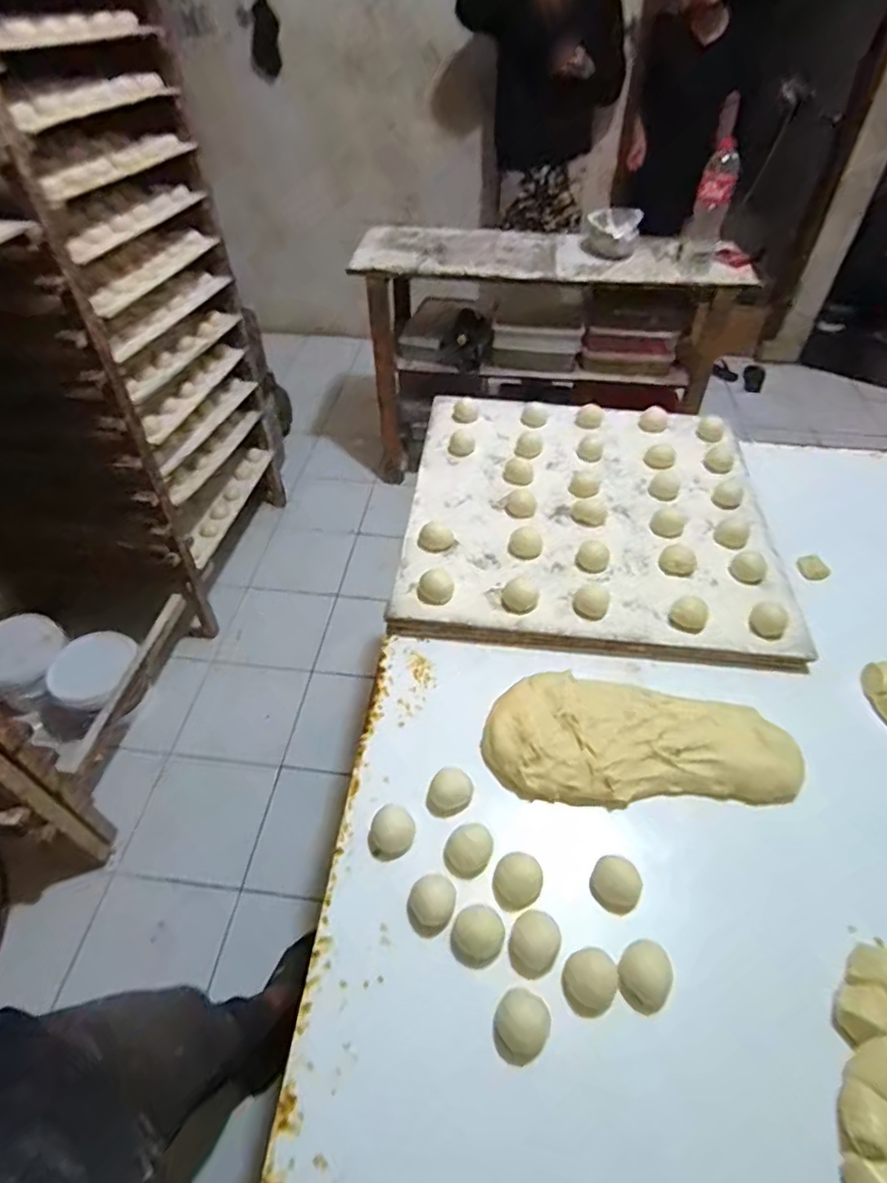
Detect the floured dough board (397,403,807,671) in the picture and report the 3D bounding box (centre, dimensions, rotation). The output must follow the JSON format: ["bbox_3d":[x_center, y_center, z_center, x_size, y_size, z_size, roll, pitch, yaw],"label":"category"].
[{"bbox_3d":[0.237,-0.150,1.018,0.562,0.049,0.577,5,48,4],"label":"floured dough board"}]

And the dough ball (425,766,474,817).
[{"bbox_3d":[0.008,0.226,0.697,0.049,0.031,0.047,0,48,0],"label":"dough ball"}]

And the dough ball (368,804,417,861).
[{"bbox_3d":[-0.058,0.266,0.682,0.052,0.024,0.048,0,48,0],"label":"dough ball"}]

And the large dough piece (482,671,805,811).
[{"bbox_3d":[0.229,0.176,0.730,0.344,0.038,0.155,5,48,4],"label":"large dough piece"}]

